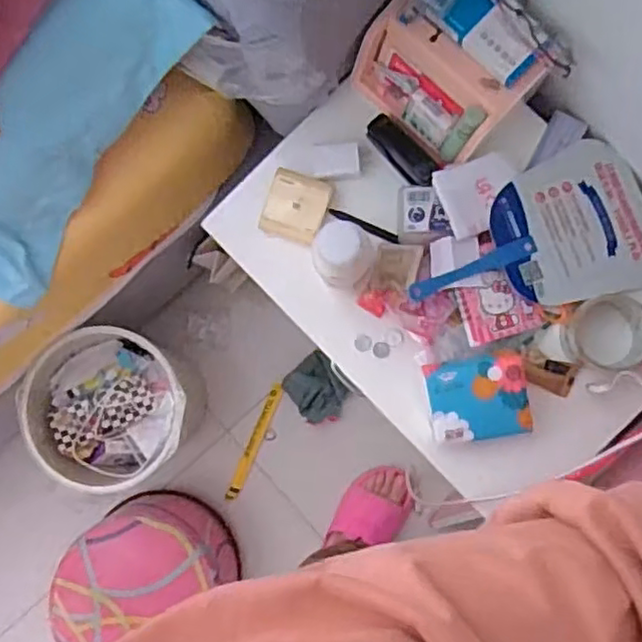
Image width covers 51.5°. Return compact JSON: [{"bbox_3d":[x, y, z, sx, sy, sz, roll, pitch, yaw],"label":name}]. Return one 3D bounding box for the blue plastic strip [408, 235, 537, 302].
[{"bbox_3d":[0.165,-0.056,0.721,0.155,0.008,0.021,-22,85,-10],"label":"blue plastic strip"}]

